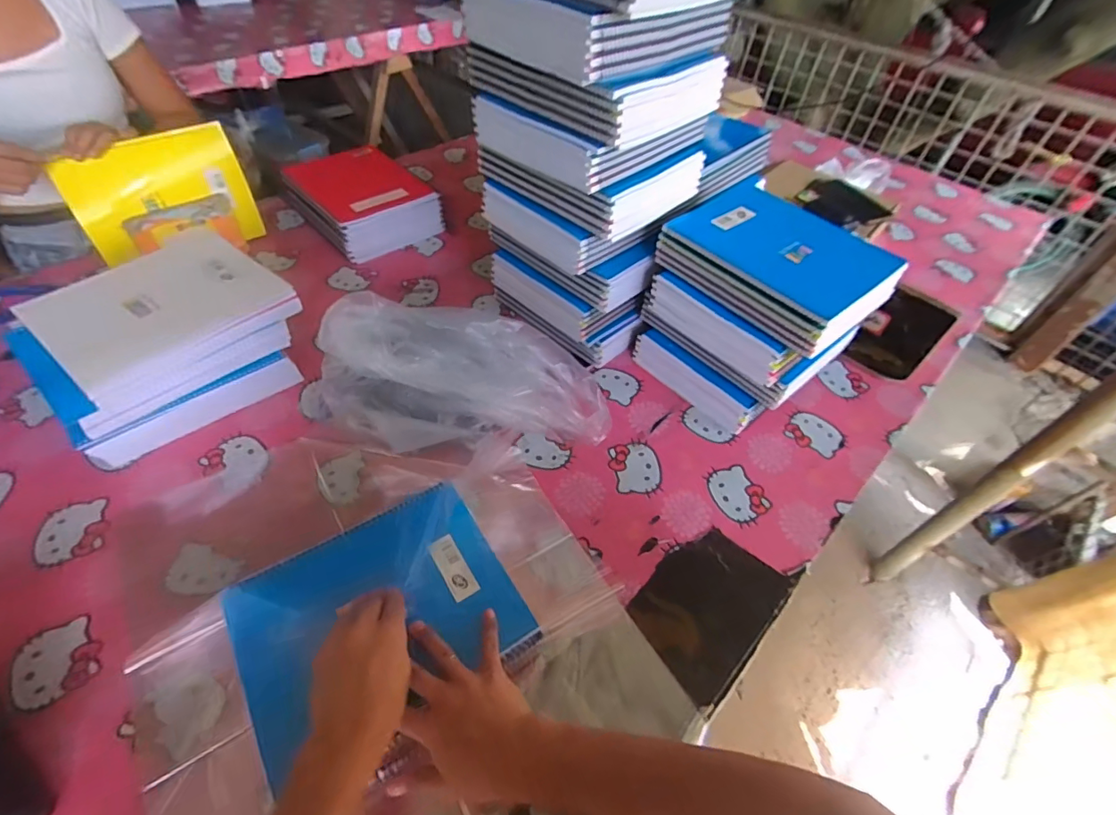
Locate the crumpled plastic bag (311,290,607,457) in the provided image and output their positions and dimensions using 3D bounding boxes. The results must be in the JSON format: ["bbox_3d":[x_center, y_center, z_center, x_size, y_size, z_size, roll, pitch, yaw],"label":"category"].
[{"bbox_3d":[-0.115,-0.024,0.656,0.357,0.149,0.122,8,48,-12],"label":"crumpled plastic bag"}]

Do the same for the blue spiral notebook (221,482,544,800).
[{"bbox_3d":[-0.168,0.207,0.492,0.246,0.020,0.220,-26,55,-23],"label":"blue spiral notebook"}]

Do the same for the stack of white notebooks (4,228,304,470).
[{"bbox_3d":[-0.523,-0.089,0.694,0.207,0.155,0.285,39,57,24],"label":"stack of white notebooks"}]

